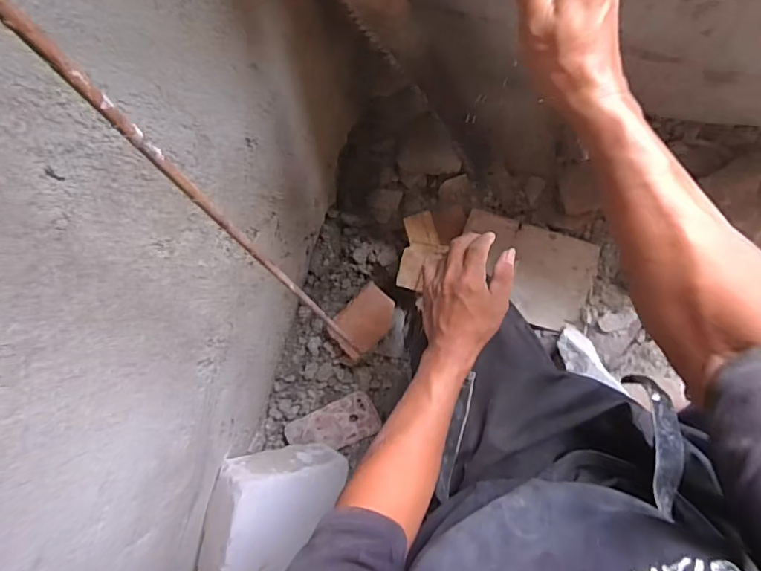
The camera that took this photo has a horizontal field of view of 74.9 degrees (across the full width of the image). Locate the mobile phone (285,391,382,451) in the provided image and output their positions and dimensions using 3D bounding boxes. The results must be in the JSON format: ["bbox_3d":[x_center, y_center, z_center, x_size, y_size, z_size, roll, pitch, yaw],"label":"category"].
[{"bbox_3d":[-0.081,0.241,0.846,0.154,0.016,0.077,-27,86,9],"label":"mobile phone"}]

